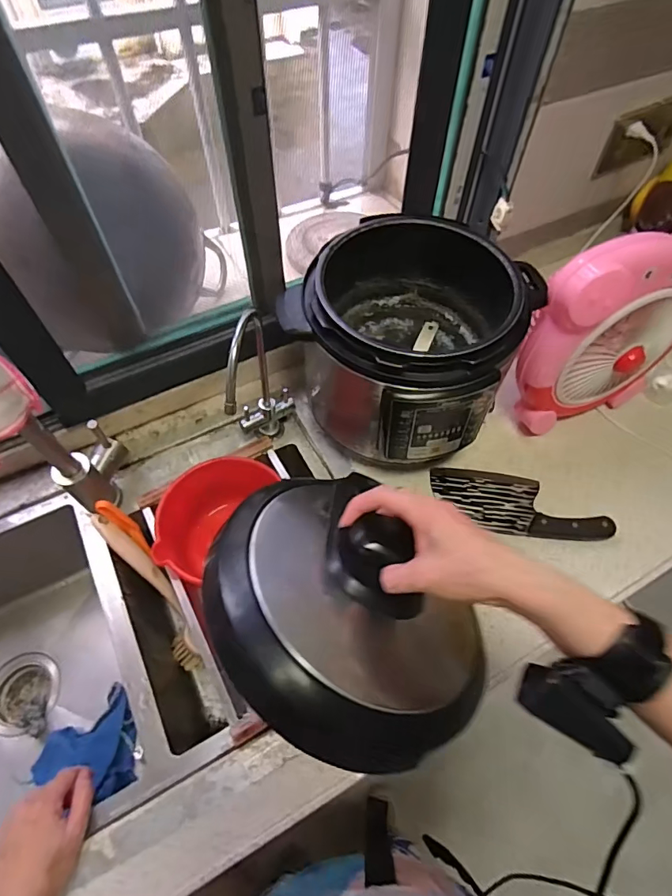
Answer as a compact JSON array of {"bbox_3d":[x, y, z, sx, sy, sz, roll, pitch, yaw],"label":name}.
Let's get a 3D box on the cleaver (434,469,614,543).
[{"bbox_3d":[0.260,0.079,0.668,0.243,0.028,0.094,8,59,4],"label":"cleaver"}]

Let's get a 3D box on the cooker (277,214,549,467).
[{"bbox_3d":[0.100,-0.123,0.650,0.255,0.245,0.260,33,64,18],"label":"cooker"}]

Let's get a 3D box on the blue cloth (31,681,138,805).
[{"bbox_3d":[-0.339,0.420,0.643,0.130,0.041,0.121,-29,63,-17],"label":"blue cloth"}]

